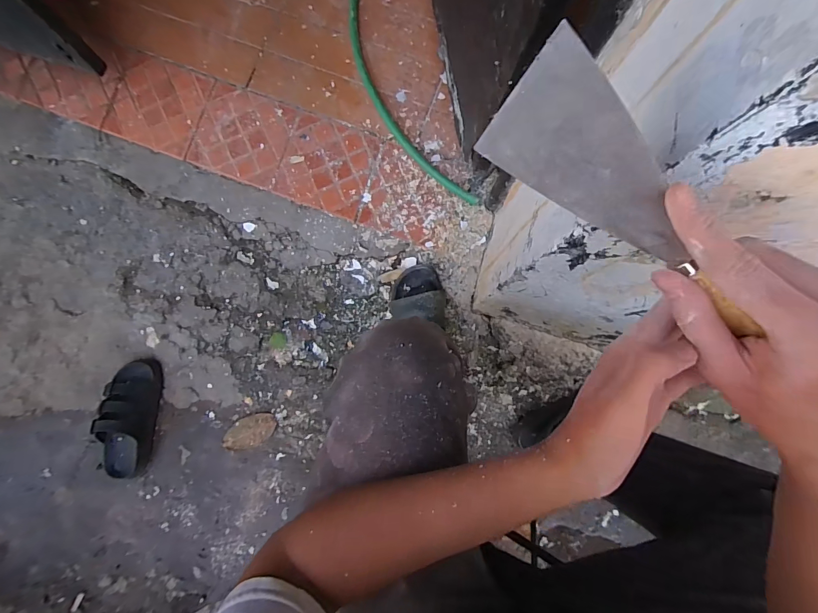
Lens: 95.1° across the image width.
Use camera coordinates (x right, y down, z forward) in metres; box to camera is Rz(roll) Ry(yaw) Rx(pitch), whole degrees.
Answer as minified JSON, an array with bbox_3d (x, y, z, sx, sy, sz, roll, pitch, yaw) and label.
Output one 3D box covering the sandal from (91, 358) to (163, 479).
[{"bbox_3d":[-0.613,0.243,0.818,0.107,0.072,0.260,12,82,1],"label":"sandal"}]

